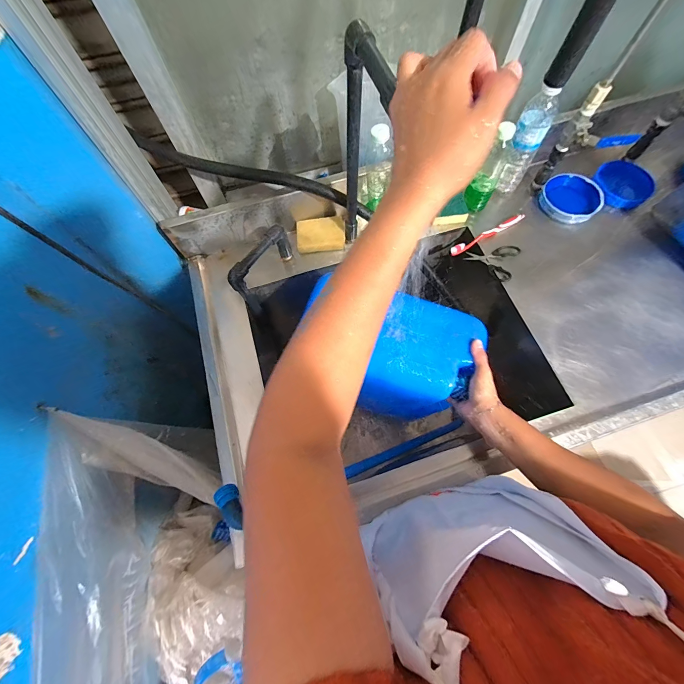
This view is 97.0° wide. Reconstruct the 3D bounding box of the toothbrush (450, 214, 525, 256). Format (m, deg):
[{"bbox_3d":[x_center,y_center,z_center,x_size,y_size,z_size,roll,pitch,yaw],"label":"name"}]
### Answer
[{"bbox_3d":[0.322,-0.241,0.668,0.183,0.017,0.026,-28,69,-9],"label":"toothbrush"}]

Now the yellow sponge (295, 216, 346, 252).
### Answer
[{"bbox_3d":[-0.046,-0.235,0.661,0.103,0.023,0.075,-2,67,1],"label":"yellow sponge"}]

